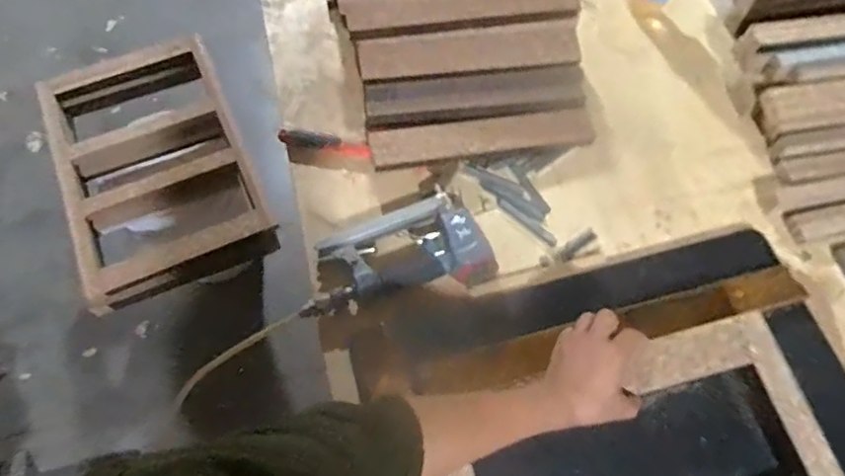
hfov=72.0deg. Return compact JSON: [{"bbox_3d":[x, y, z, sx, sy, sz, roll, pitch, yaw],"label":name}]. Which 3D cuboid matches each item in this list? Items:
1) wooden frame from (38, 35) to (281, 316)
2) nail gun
[{"bbox_3d":[-0.573,-0.159,1.233,0.383,0.116,0.579,-22,66,-10],"label":"wooden frame"},{"bbox_3d":[-0.037,0.017,0.721,0.224,0.051,0.119,-14,65,-7],"label":"nail gun"}]

